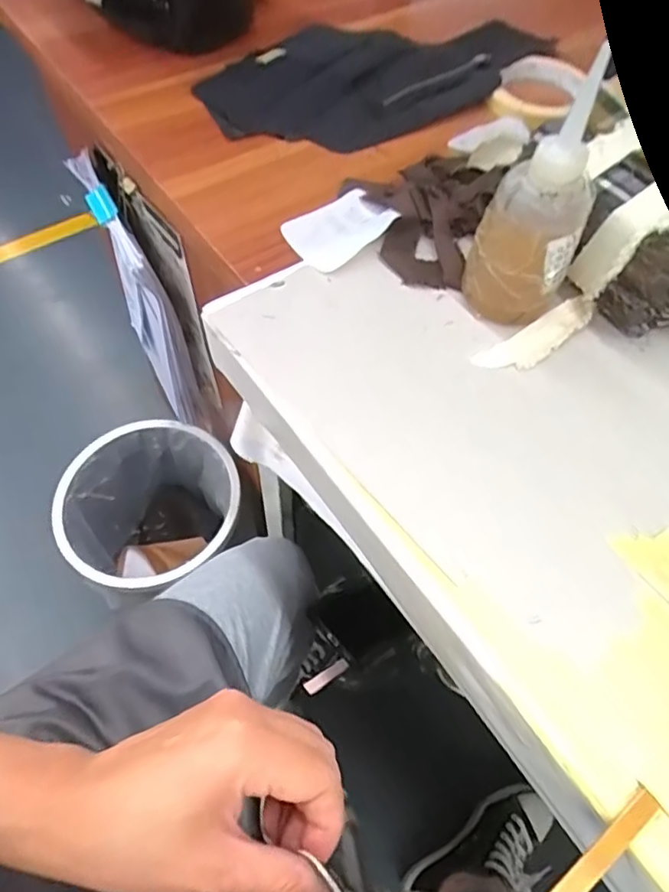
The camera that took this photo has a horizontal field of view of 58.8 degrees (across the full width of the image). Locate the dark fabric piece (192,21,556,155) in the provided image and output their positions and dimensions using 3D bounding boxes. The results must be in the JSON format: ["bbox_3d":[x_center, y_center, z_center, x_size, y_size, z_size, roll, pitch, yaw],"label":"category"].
[{"bbox_3d":[0.044,-0.390,0.611,0.223,0.014,0.348,37,65,20],"label":"dark fabric piece"}]

